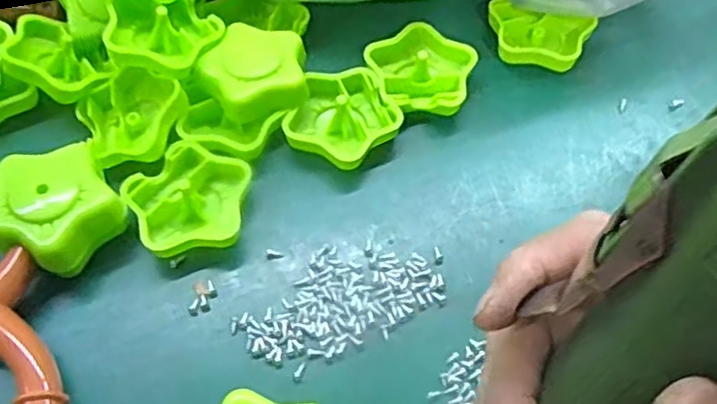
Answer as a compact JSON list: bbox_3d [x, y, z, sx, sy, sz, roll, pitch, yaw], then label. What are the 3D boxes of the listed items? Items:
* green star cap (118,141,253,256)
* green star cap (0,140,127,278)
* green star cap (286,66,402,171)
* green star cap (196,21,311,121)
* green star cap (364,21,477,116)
[{"bbox_3d":[-0.094,0.000,0.377,0.062,0.019,0.065,4,57,1],"label":"green star cap"},{"bbox_3d":[-0.156,0.005,0.355,0.063,0.032,0.060,-12,58,-9],"label":"green star cap"},{"bbox_3d":[-0.007,-0.051,0.411,0.062,0.021,0.066,16,58,9],"label":"green star cap"},{"bbox_3d":[-0.061,-0.079,0.412,0.061,0.019,0.057,-17,59,-12],"label":"green star cap"},{"bbox_3d":[0.038,-0.083,0.438,0.065,0.022,0.062,17,58,10],"label":"green star cap"}]

